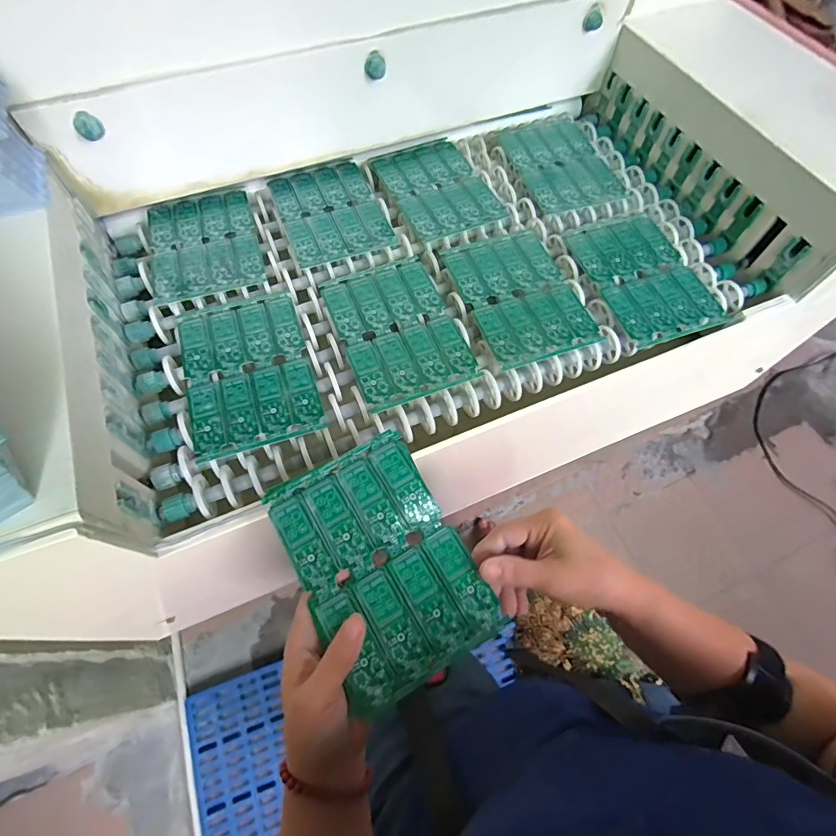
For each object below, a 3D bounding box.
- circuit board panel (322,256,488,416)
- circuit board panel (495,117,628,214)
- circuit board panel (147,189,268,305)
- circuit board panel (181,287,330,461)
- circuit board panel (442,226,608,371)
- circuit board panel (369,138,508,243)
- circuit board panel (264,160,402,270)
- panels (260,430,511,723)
[{"bbox_3d":[-0.022,-0.098,0.479,0.120,0.004,0.174,-20,65,-11],"label":"circuit board panel"},{"bbox_3d":[0.197,-0.355,0.620,0.127,0.008,0.174,-16,64,-9],"label":"circuit board panel"},{"bbox_3d":[-0.251,-0.206,0.532,0.118,0.009,0.160,-17,64,-9],"label":"circuit board panel"},{"bbox_3d":[-0.170,-0.050,0.452,0.119,0.004,0.172,-17,64,-9],"label":"circuit board panel"},{"bbox_3d":[0.114,-0.140,0.508,0.128,0.006,0.173,-20,65,-11],"label":"circuit board panel"},{"bbox_3d":[0.023,-0.307,0.590,0.124,0.006,0.170,-23,65,-12],"label":"circuit board panel"},{"bbox_3d":[-0.111,-0.261,0.563,0.120,0.004,0.165,-20,65,-11],"label":"circuit board panel"},{"bbox_3d":[-0.028,0.107,0.347,0.119,0.005,0.175,-27,71,-13],"label":"panels"}]

